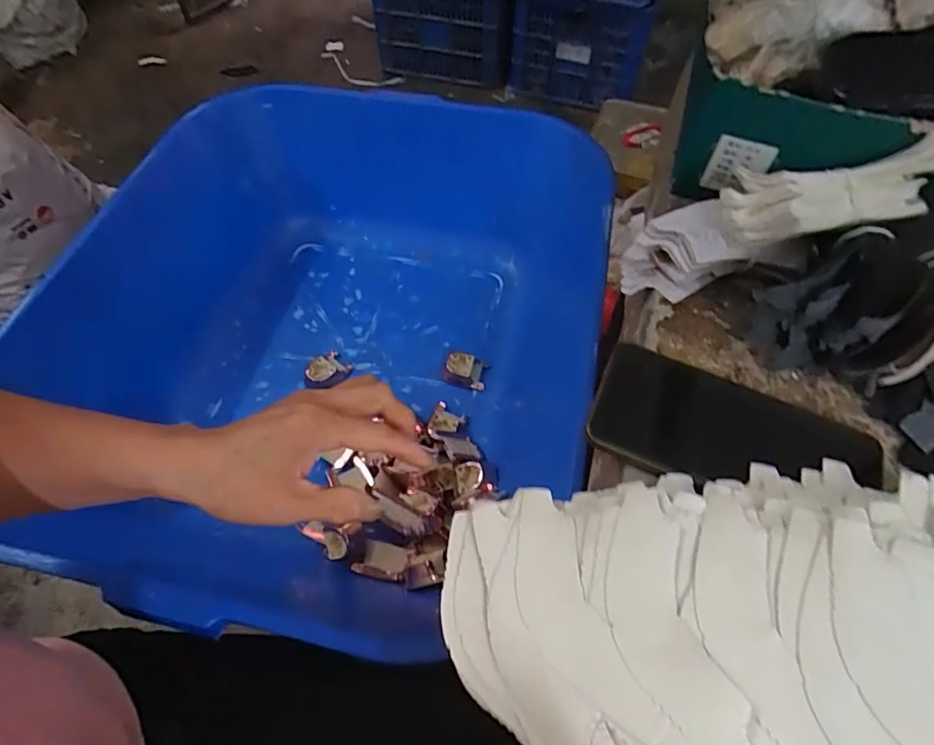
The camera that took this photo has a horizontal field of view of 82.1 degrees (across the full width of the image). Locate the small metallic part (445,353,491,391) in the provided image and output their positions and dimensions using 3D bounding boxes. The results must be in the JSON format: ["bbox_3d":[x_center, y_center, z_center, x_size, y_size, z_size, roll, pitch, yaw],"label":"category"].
[{"bbox_3d":[-0.001,-0.002,0.627,0.049,0.023,0.036,15,59,9],"label":"small metallic part"}]

